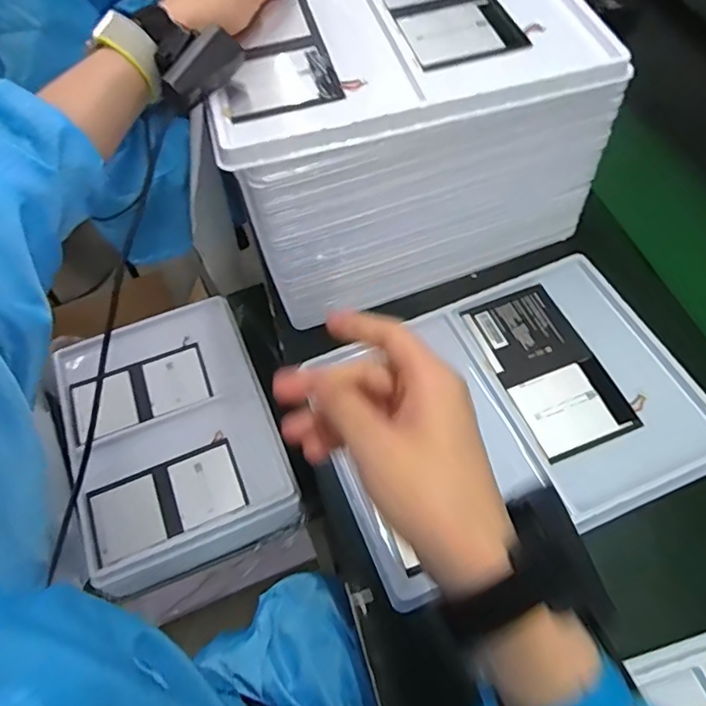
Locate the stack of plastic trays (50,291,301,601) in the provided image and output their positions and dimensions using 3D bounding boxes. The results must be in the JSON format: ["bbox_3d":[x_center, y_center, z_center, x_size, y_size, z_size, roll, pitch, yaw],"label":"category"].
[{"bbox_3d":[-0.229,0.108,0.721,0.241,0.081,0.324,-22,61,-11],"label":"stack of plastic trays"}]

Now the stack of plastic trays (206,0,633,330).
[{"bbox_3d":[0.040,-0.224,0.549,0.323,0.203,0.233,-16,60,-7],"label":"stack of plastic trays"}]

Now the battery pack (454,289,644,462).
[{"bbox_3d":[0.184,0.012,0.528,0.094,0.008,0.170,-19,60,-10],"label":"battery pack"}]

